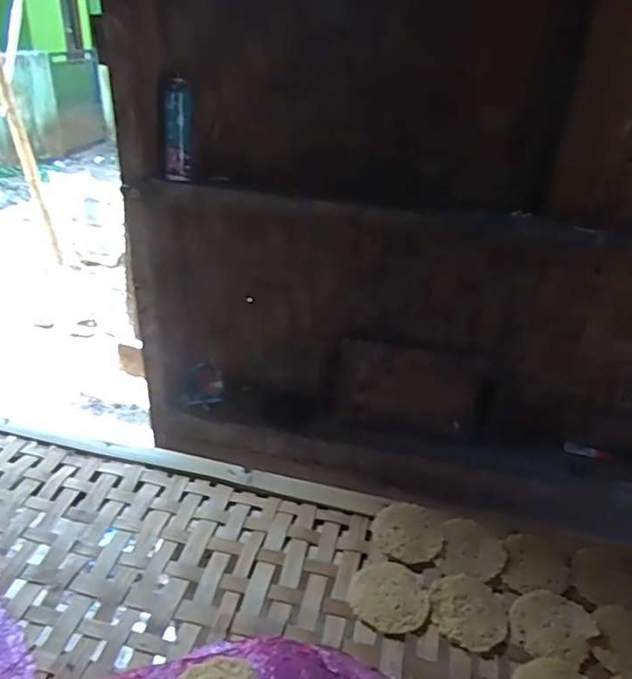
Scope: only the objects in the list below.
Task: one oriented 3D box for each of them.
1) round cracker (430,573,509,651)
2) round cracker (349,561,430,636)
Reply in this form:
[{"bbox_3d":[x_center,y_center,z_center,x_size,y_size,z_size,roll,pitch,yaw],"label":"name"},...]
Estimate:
[{"bbox_3d":[0.156,0.278,0.586,0.074,0.008,0.080,3,27,-1],"label":"round cracker"},{"bbox_3d":[0.076,0.266,0.597,0.076,0.010,0.083,3,27,-1],"label":"round cracker"}]

